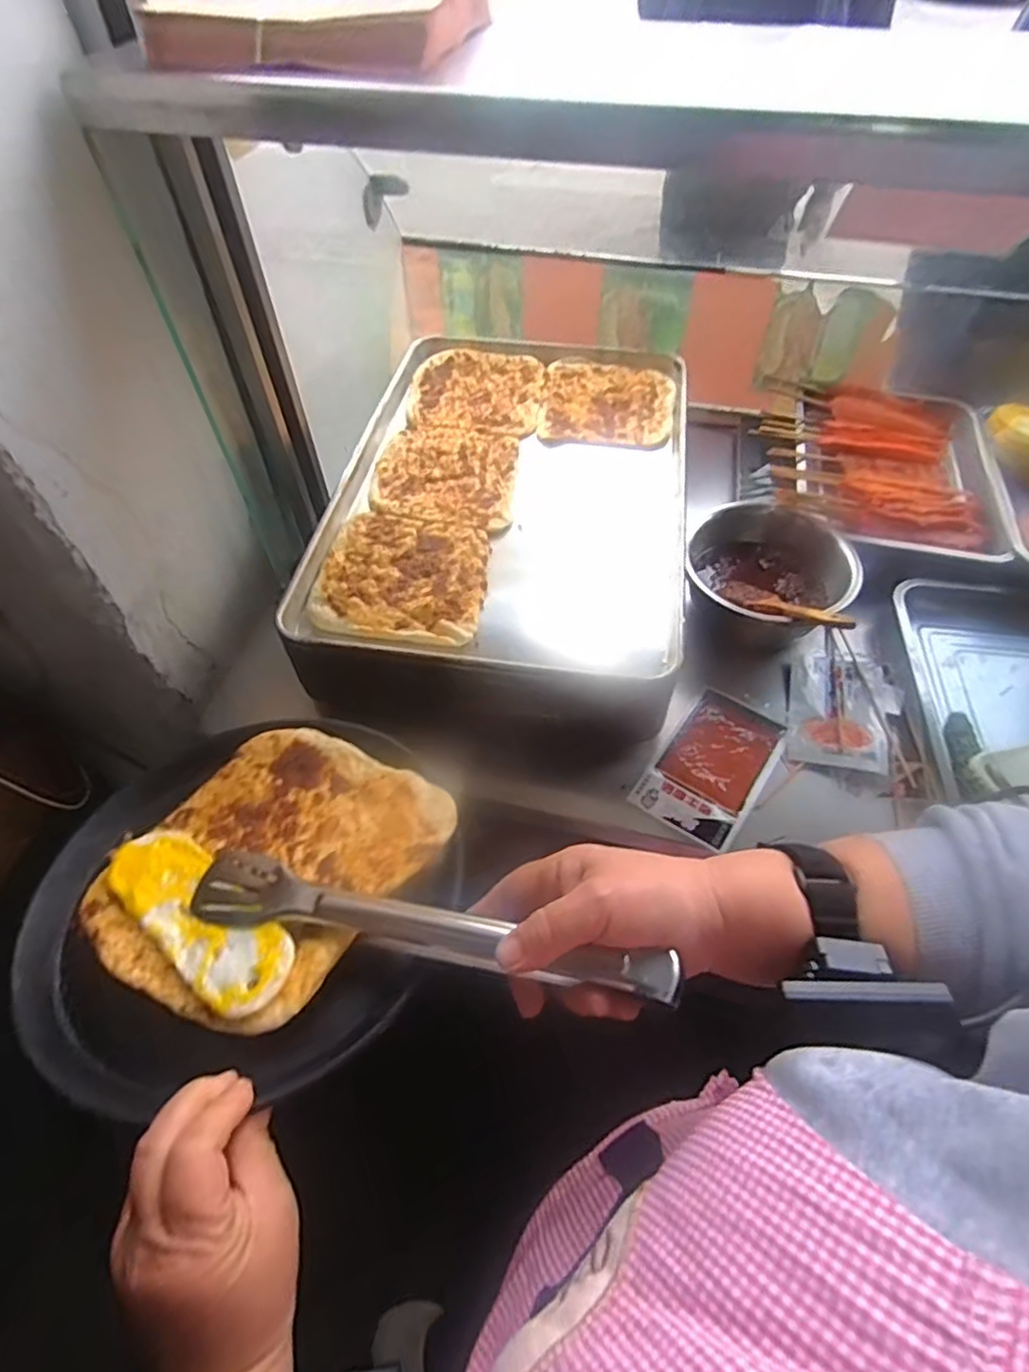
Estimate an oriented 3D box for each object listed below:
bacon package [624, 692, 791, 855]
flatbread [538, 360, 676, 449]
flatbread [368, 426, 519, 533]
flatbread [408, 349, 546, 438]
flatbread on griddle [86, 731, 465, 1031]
[{"bbox_3d":[0.206,0.080,0.665,0.099,0.017,0.167,32,59,21],"label":"bacon package"},{"bbox_3d":[0.130,-0.400,0.882,0.176,0.018,0.195,5,53,3],"label":"flatbread"},{"bbox_3d":[-0.087,-0.266,0.795,0.174,0.010,0.189,4,53,2],"label":"flatbread"},{"bbox_3d":[-0.053,-0.418,0.896,0.179,0.018,0.184,7,53,4],"label":"flatbread"},{"bbox_3d":[-0.154,0.108,0.400,0.180,0.012,0.184,18,49,27],"label":"flatbread on griddle"}]

